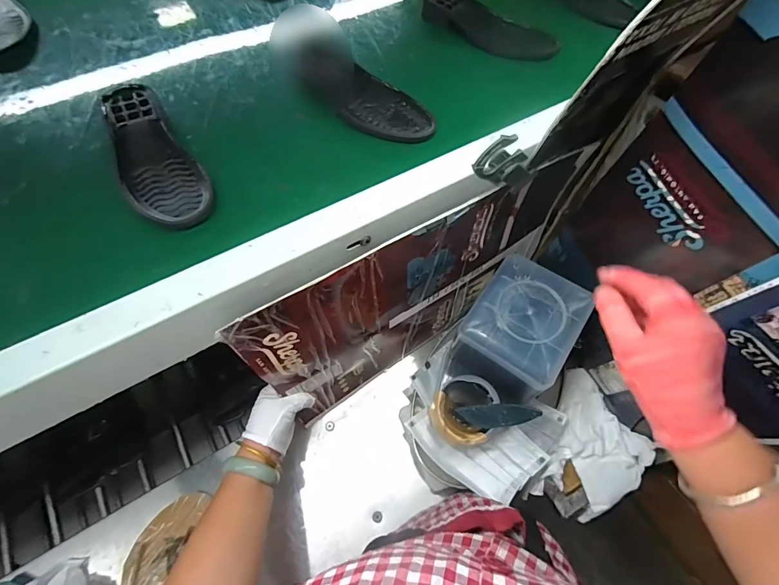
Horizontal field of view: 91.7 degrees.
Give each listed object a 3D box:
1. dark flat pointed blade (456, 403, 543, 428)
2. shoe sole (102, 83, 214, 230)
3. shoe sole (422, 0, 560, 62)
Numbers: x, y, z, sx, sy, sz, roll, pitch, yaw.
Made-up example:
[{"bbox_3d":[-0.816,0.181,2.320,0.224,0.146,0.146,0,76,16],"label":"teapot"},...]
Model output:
[{"bbox_3d":[0.145,0.162,0.498,0.008,0.111,0.033,-32,98,-47],"label":"dark flat pointed blade"},{"bbox_3d":[-0.256,-0.145,0.410,0.073,0.032,0.218,-31,67,-17],"label":"shoe sole"},{"bbox_3d":[0.142,-0.391,0.558,0.209,0.029,0.072,36,66,16],"label":"shoe sole"}]

